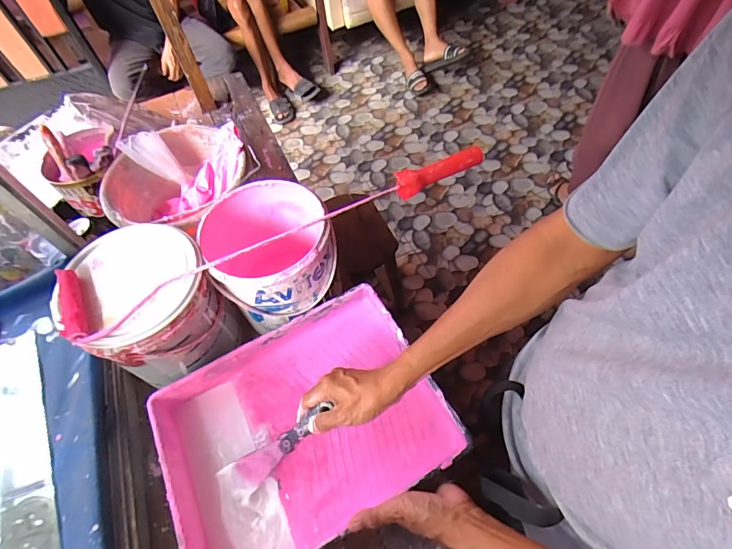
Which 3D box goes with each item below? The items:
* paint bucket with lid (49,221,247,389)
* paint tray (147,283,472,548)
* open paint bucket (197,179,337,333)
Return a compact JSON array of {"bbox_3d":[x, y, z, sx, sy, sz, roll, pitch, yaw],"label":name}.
[{"bbox_3d":[-0.288,0.042,0.556,0.158,0.169,0.164,-2,58,3],"label":"paint bucket with lid"},{"bbox_3d":[-0.086,0.205,0.538,0.348,0.080,0.271,-26,60,-12],"label":"paint tray"},{"bbox_3d":[-0.139,-0.021,0.615,0.173,0.181,0.179,-2,58,3],"label":"open paint bucket"}]

